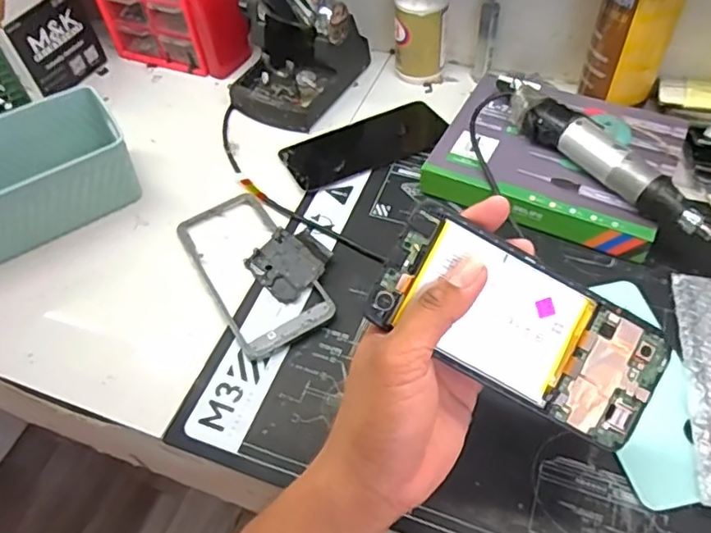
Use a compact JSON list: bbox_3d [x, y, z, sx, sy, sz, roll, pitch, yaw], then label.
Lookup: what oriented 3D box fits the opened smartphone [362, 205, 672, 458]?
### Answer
[{"bbox_3d":[0.089,0.033,0.314,0.158,0.005,0.069,29,87,-3],"label":"opened smartphone"}]

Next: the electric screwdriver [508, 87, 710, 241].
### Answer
[{"bbox_3d":[0.211,-0.073,0.468,0.027,0.035,0.223,-33,57,-19],"label":"electric screwdriver"}]

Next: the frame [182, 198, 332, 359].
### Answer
[{"bbox_3d":[-0.086,-0.001,0.484,0.076,0.008,0.168,-27,56,-16],"label":"frame"}]

